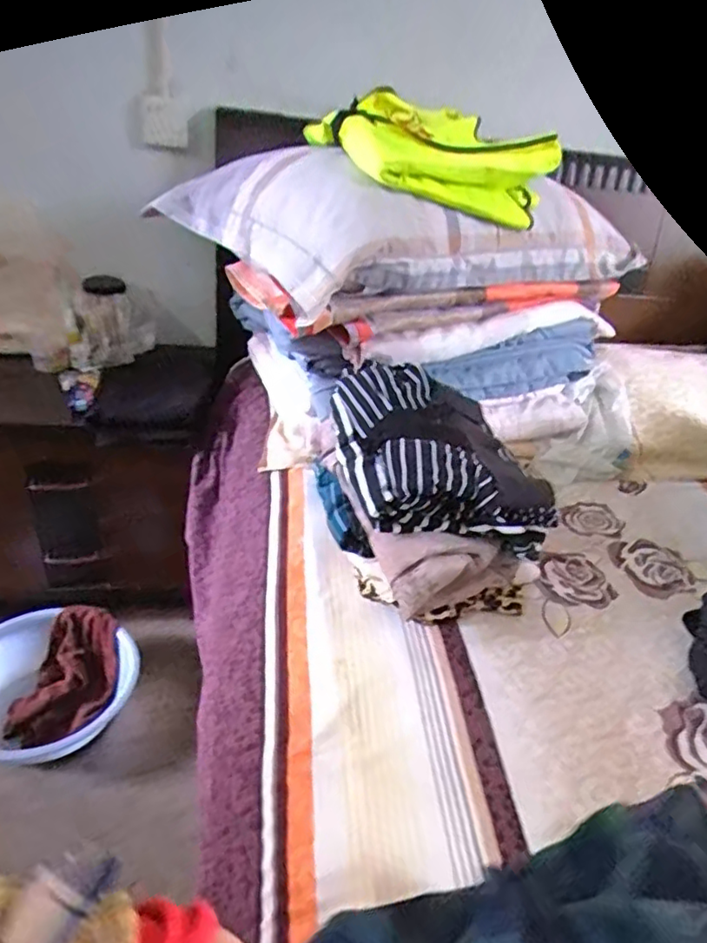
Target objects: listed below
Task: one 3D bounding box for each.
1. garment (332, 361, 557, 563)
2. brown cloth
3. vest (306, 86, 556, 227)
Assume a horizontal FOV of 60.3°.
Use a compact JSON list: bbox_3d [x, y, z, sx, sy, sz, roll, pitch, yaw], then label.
[{"bbox_3d":[0.102,-0.028,0.735,0.216,0.098,0.266,-2,34,-14],"label":"garment"},{"bbox_3d":[-0.575,0.403,1.210,0.200,0.108,0.242,-4,35,-17],"label":"brown cloth"},{"bbox_3d":[0.108,-0.433,0.849,0.323,0.119,0.215,-18,41,-33],"label":"vest"}]

